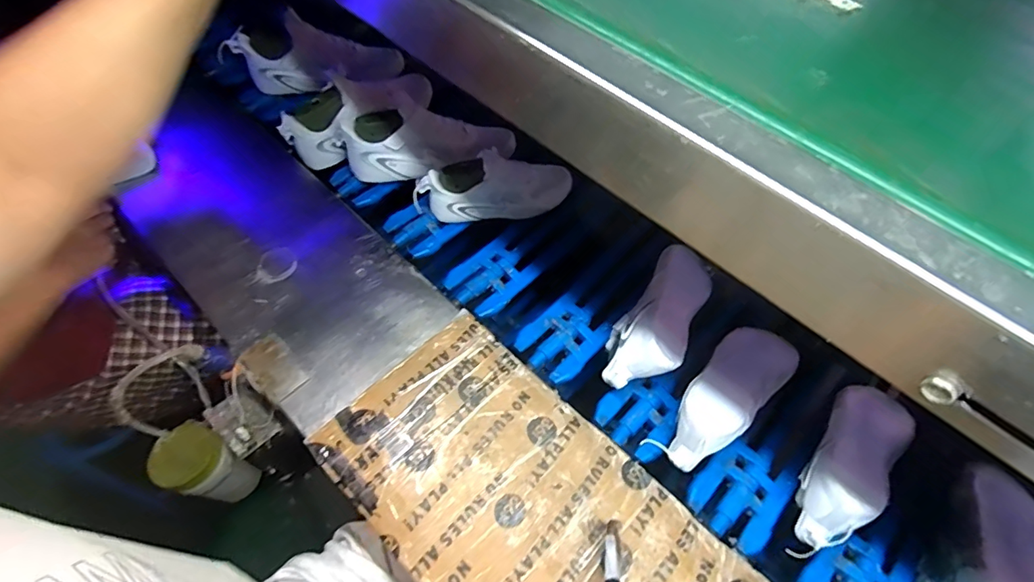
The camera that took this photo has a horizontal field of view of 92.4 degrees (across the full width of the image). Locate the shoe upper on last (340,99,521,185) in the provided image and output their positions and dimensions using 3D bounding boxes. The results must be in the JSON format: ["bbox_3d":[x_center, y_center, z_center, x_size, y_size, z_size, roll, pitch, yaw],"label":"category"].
[{"bbox_3d":[-0.140,-0.236,0.789,0.269,0.110,0.083,-1,59,-2],"label":"shoe upper on last"}]

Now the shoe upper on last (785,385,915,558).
[{"bbox_3d":[0.369,0.188,0.554,0.201,0.089,0.074,-38,67,-21],"label":"shoe upper on last"}]

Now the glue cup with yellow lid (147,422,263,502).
[{"bbox_3d":[-0.395,0.228,0.640,0.076,0.144,0.071,1,59,-1],"label":"glue cup with yellow lid"}]

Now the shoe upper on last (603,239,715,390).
[{"bbox_3d":[0.186,0.032,0.641,0.085,0.098,0.225,27,62,14],"label":"shoe upper on last"}]

